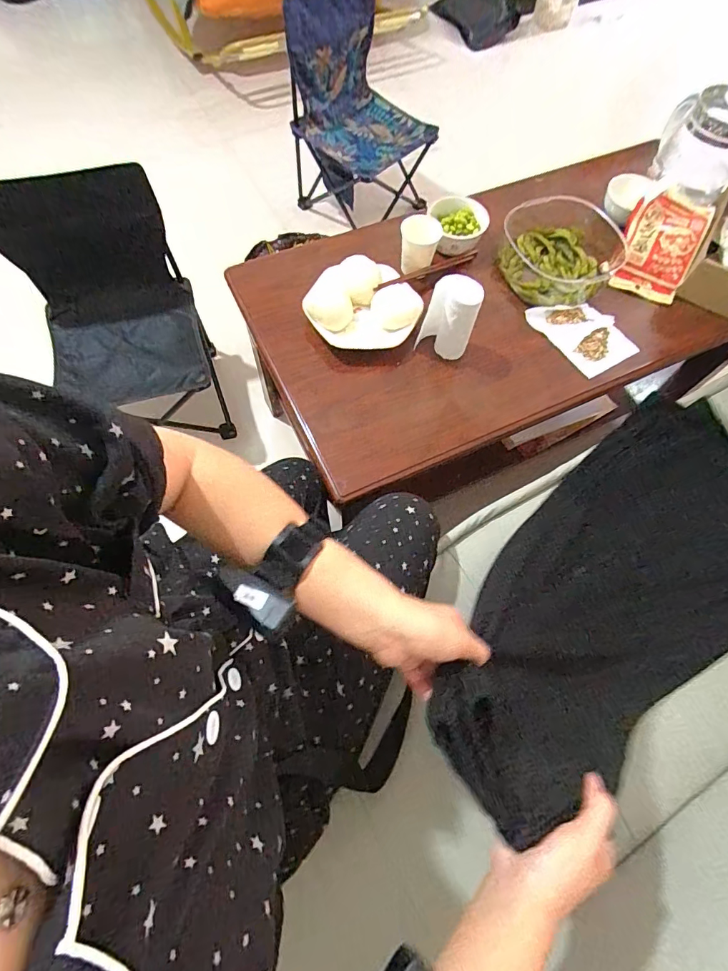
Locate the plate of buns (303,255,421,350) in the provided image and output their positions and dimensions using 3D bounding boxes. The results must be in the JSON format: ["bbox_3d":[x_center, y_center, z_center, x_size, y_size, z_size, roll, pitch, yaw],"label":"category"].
[{"bbox_3d":[0.002,-0.319,0.781,0.192,0.048,0.184,14,69,7],"label":"plate of buns"}]

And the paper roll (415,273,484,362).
[{"bbox_3d":[0.138,-0.274,0.730,0.090,0.125,0.055,13,69,6],"label":"paper roll"}]

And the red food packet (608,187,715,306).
[{"bbox_3d":[0.564,-0.459,0.846,0.129,0.020,0.209,25,91,7],"label":"red food packet"}]

